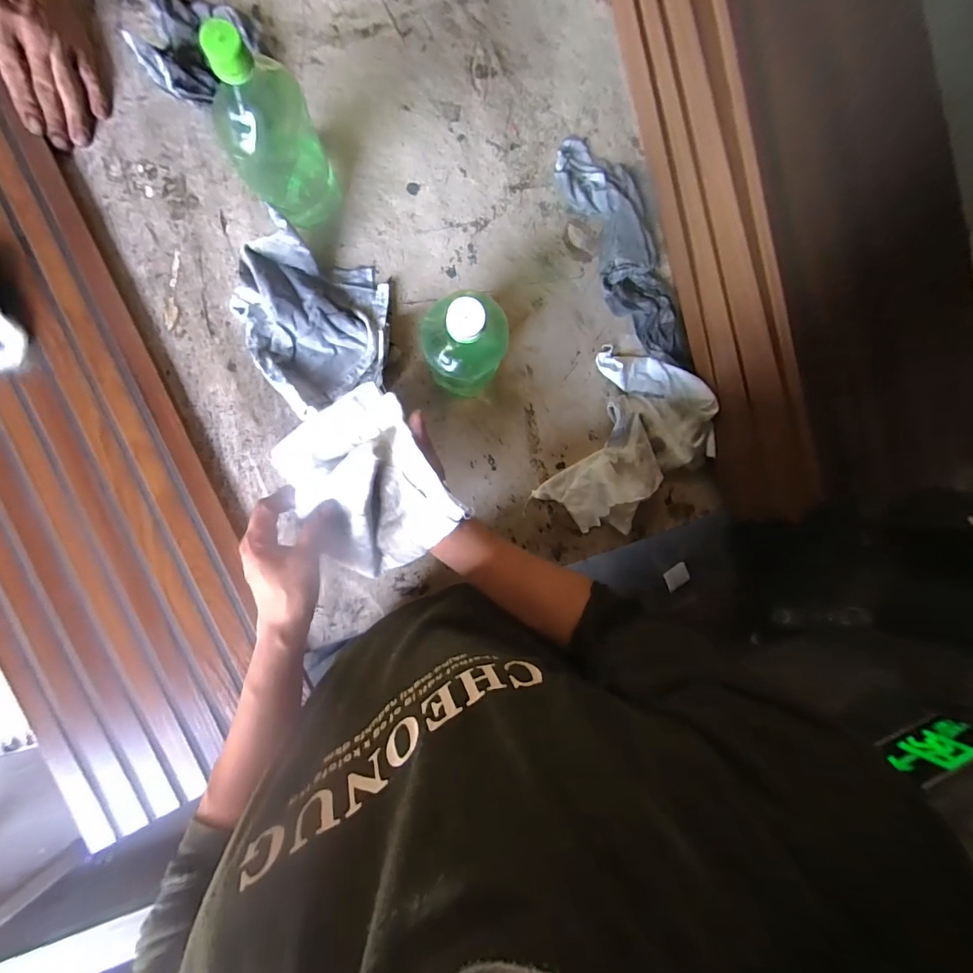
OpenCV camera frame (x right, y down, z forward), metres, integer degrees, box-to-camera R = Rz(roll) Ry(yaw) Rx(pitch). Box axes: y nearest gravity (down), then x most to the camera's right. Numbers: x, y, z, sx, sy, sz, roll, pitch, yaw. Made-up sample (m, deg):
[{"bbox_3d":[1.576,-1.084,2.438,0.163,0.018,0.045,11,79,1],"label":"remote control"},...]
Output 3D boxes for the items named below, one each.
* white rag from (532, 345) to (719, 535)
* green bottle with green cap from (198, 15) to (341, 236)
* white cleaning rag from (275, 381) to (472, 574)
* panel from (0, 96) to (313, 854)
[{"bbox_3d":[0.191,-0.052,0.540,0.178,0.044,0.239,25,84,-7],"label":"white rag"},{"bbox_3d":[-0.203,-0.338,0.411,0.090,0.190,0.076,-20,91,-10],"label":"green bottle with green cap"},{"bbox_3d":[-0.115,0.003,0.392,0.130,0.076,0.156,-33,93,-9],"label":"white cleaning rag"},{"bbox_3d":[-0.438,-0.029,0.444,0.253,0.020,0.735,-23,91,-10],"label":"panel"}]

